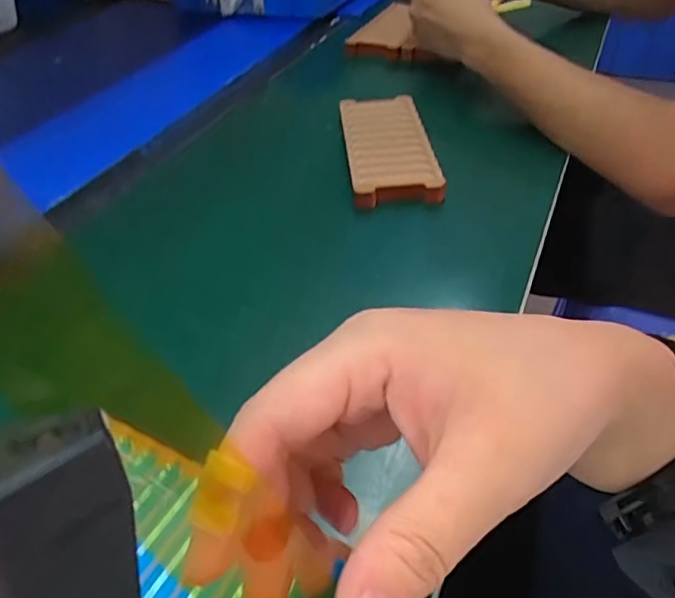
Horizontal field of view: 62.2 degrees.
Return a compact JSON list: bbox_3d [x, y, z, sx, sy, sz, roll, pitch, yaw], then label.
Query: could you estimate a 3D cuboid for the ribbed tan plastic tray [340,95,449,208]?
[{"bbox_3d":[0.045,-0.138,0.502,0.073,0.020,0.165,-5,41,0],"label":"ribbed tan plastic tray"}]

